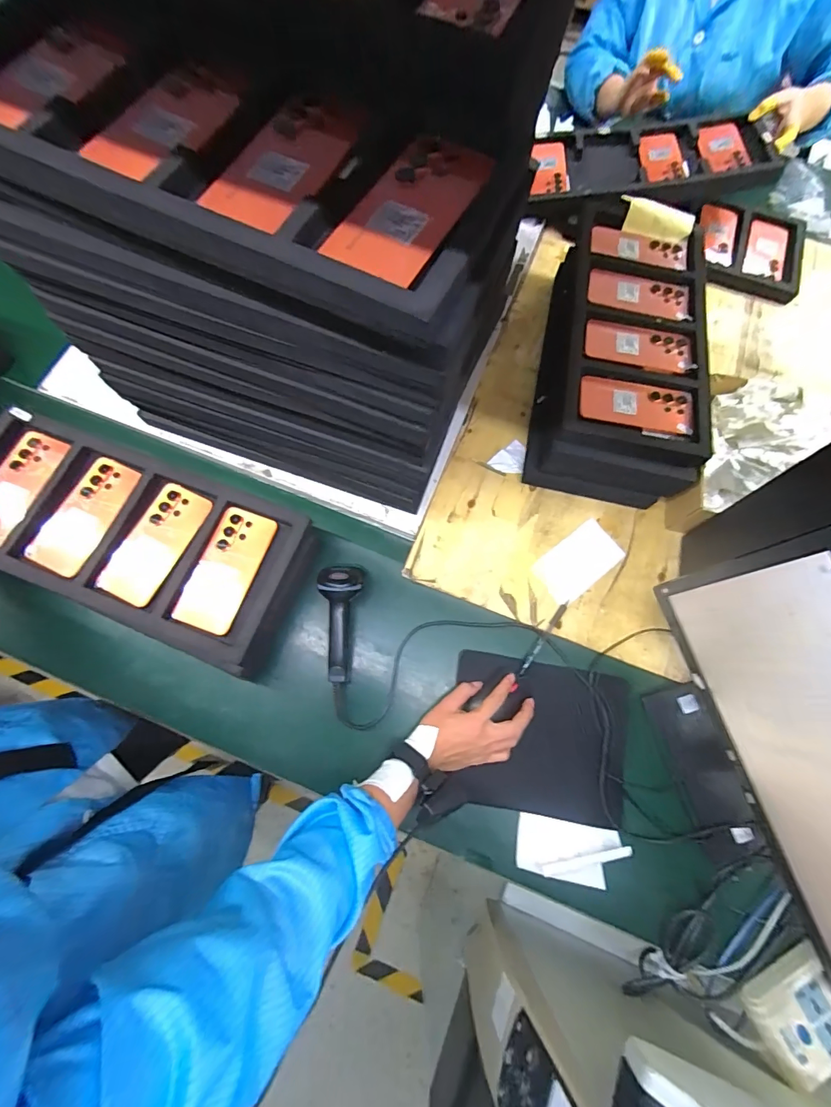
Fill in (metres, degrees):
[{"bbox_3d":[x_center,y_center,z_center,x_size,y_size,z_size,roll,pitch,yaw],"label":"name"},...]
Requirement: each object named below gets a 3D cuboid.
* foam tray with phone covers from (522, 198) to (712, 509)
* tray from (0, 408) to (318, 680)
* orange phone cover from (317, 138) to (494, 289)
[{"bbox_3d":[0.354,-0.361,0.743,0.244,0.123,0.526,12,73,1],"label":"foam tray with phone covers"},{"bbox_3d":[-0.410,-0.027,0.618,0.494,0.086,0.224,24,74,3],"label":"tray"},{"bbox_3d":[-0.003,-0.279,0.343,0.075,0.012,0.154,31,75,7],"label":"orange phone cover"}]

